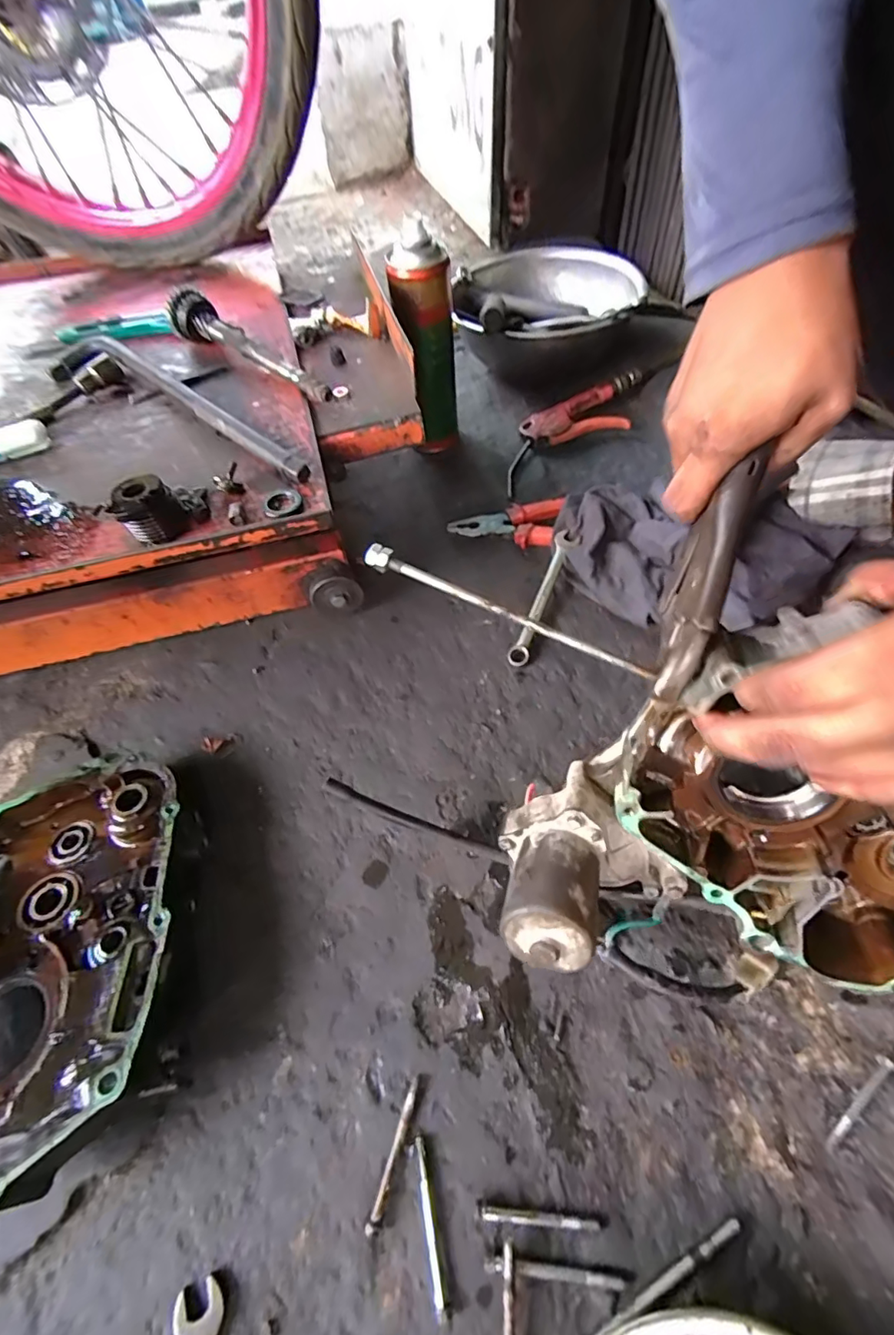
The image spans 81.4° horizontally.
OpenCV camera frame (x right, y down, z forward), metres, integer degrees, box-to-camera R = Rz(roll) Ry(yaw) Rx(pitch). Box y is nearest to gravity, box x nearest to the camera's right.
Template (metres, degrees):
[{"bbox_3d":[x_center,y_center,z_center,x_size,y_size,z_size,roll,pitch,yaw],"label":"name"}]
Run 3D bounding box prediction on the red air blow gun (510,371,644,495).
[{"bbox_3d":[0.155,-0.300,0.645,0.244,0.035,0.082,-29,59,-14],"label":"red air blow gun"}]

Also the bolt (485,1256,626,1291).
[{"bbox_3d":[0.055,0.308,0.264,0.070,0.009,0.007,2,57,6],"label":"bolt"}]

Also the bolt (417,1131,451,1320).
[{"bbox_3d":[-0.009,0.298,0.278,0.006,0.007,0.071,-12,56,-3],"label":"bolt"}]

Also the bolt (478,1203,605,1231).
[{"bbox_3d":[0.049,0.293,0.275,0.063,0.007,0.006,2,57,6],"label":"bolt"}]

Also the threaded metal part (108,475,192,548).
[{"bbox_3d":[-0.193,-0.101,0.340,0.037,0.035,0.030,-33,60,-17],"label":"threaded metal part"}]

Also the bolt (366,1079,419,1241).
[{"bbox_3d":[-0.029,0.274,0.293,0.007,0.005,0.068,15,59,14],"label":"bolt"}]

